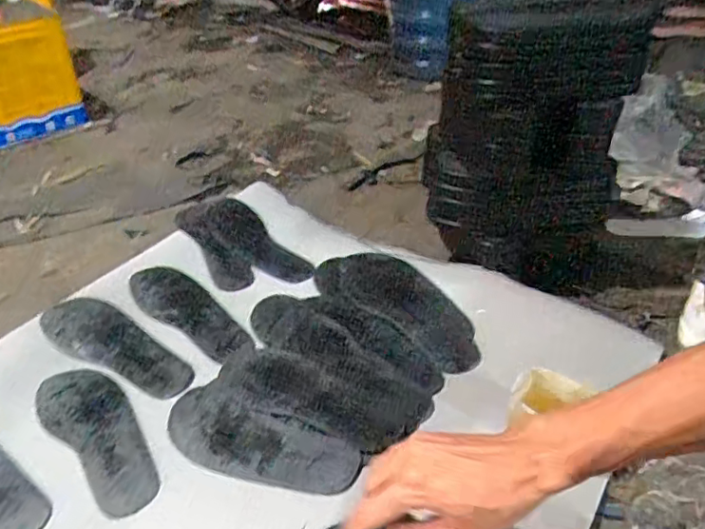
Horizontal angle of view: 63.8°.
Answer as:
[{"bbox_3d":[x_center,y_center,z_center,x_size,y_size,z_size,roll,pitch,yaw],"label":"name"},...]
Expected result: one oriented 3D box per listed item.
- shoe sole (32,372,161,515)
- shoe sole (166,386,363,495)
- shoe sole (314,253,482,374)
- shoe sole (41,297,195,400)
[{"bbox_3d":[-0.293,0.192,0.656,0.084,0.010,0.226,-30,46,-32],"label":"shoe sole"},{"bbox_3d":[-0.105,0.199,0.627,0.237,0.012,0.090,13,44,27],"label":"shoe sole"},{"bbox_3d":[0.068,0.048,0.828,0.125,0.014,0.287,-30,46,-32],"label":"shoe sole"},{"bbox_3d":[-0.319,0.106,0.768,0.238,0.015,0.086,23,47,14],"label":"shoe sole"}]

